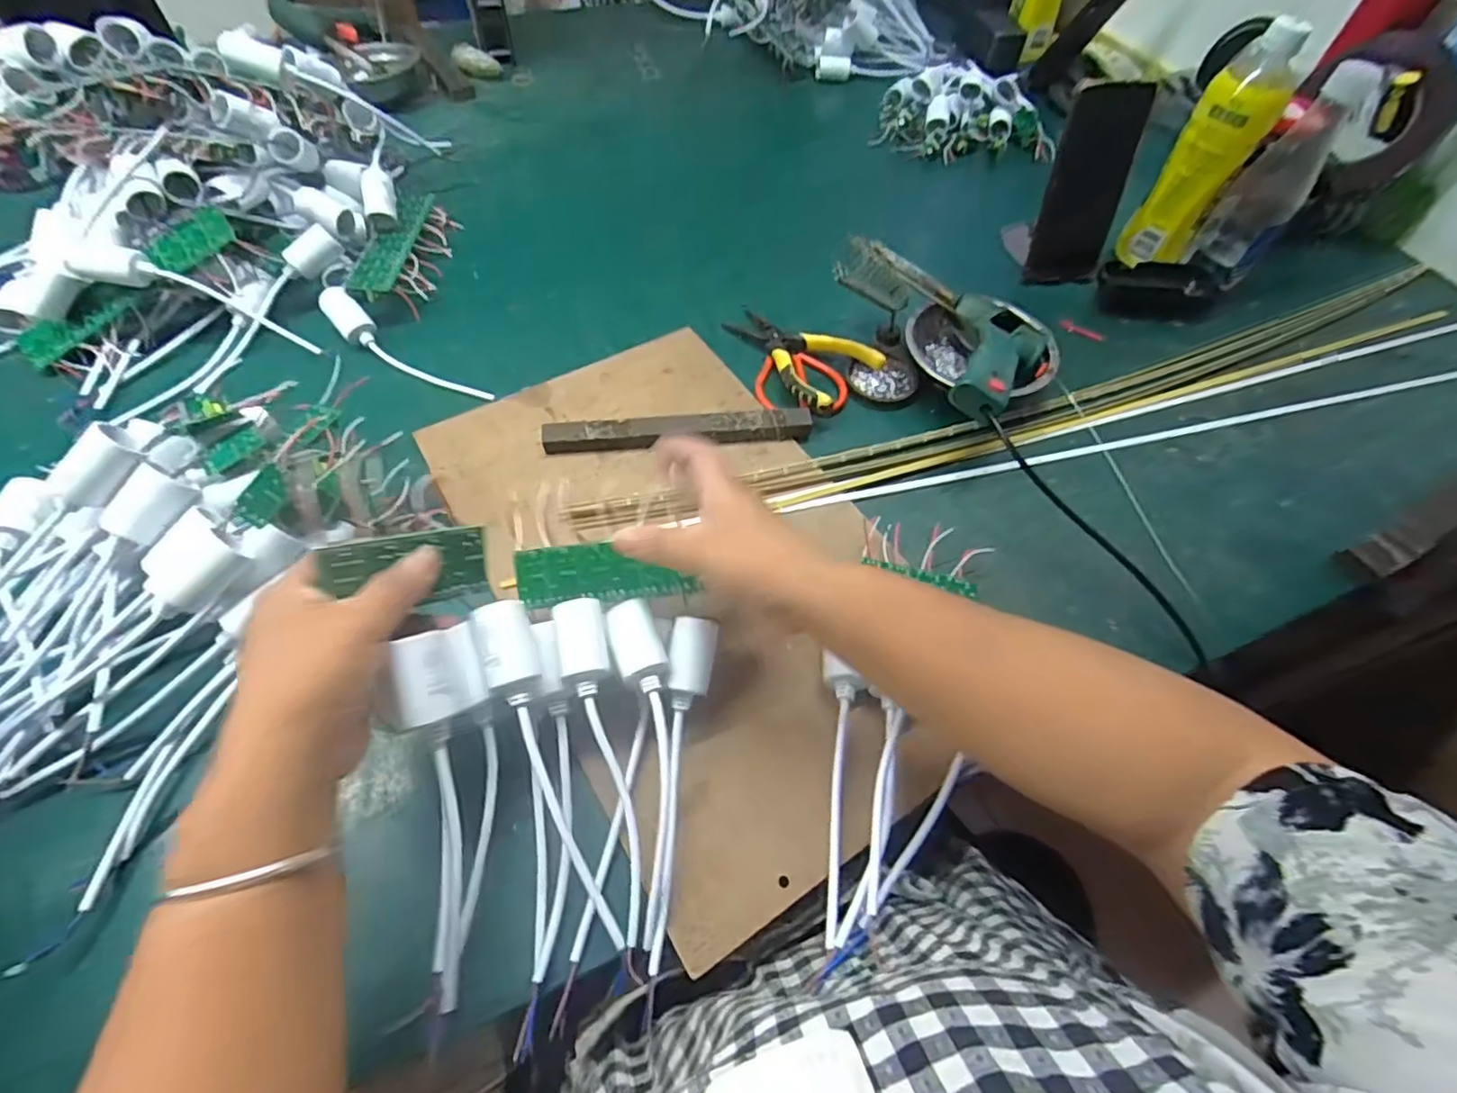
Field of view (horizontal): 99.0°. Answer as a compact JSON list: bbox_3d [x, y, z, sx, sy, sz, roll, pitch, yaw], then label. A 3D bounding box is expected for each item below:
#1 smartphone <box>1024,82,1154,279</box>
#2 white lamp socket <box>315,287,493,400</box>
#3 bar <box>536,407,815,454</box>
[{"bbox_3d":[0.334,-0.332,0.581,0.068,0.160,0.014,-4,44,0],"label":"smartphone"},{"bbox_3d":[-0.283,-0.171,0.535,0.174,0.031,0.030,30,63,15],"label":"white lamp socket"},{"bbox_3d":[-0.040,-0.094,0.507,0.214,0.017,0.023,-6,60,-5],"label":"bar"}]

